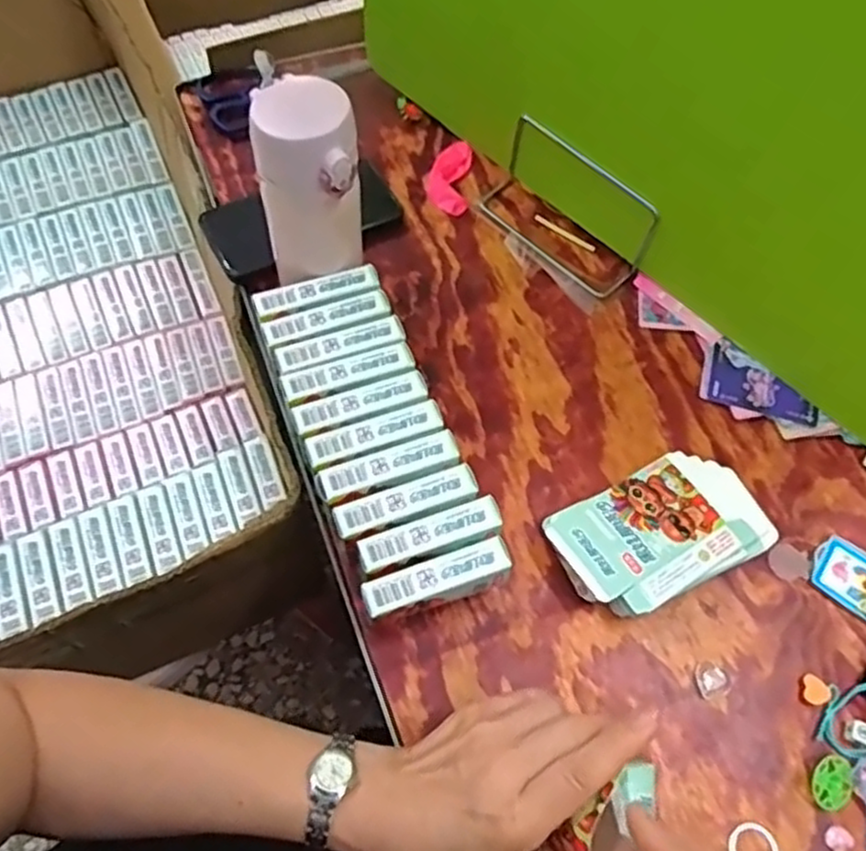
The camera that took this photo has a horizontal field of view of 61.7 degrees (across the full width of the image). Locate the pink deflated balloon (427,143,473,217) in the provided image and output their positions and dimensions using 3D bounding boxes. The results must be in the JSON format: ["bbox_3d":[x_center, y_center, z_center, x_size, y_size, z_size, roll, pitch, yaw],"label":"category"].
[{"bbox_3d":[0.015,-0.232,0.679,0.038,0.013,0.076,7,63,0],"label":"pink deflated balloon"}]

